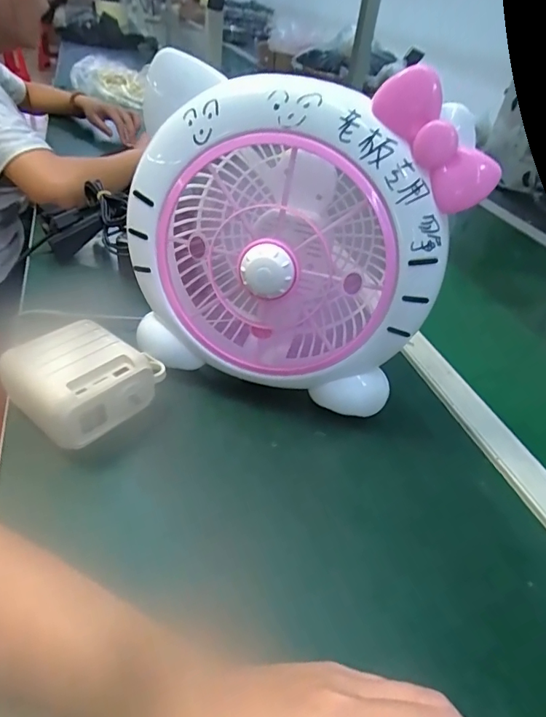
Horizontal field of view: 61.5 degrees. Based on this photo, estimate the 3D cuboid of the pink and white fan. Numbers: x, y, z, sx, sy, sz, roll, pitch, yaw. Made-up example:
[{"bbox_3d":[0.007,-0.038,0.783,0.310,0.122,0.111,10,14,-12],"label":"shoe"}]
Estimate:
[{"bbox_3d":[0.012,-0.098,0.402,0.258,0.248,0.155,9,39,1],"label":"pink and white fan"}]

